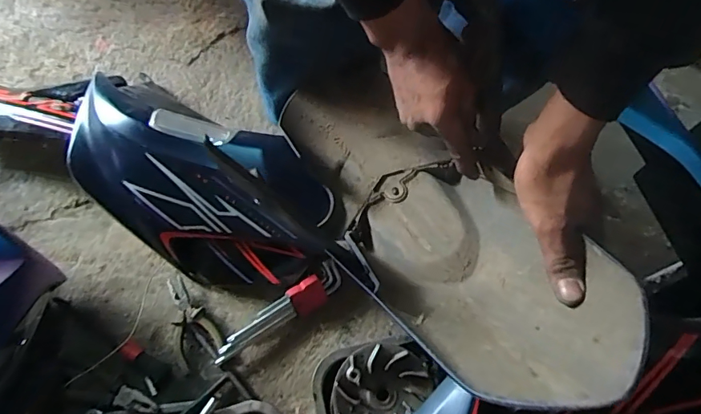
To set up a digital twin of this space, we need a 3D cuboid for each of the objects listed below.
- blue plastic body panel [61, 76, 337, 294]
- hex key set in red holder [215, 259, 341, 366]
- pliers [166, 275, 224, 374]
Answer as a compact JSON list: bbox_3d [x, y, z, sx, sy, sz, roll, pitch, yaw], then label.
[{"bbox_3d":[-0.243,-0.042,0.718,0.446,0.139,0.225,39,71,13],"label":"blue plastic body panel"},{"bbox_3d":[-0.110,0.162,0.684,0.199,0.033,0.040,-34,73,-15],"label":"hex key set in red holder"},{"bbox_3d":[-0.229,0.163,0.682,0.061,0.028,0.133,-16,69,-9],"label":"pliers"}]

